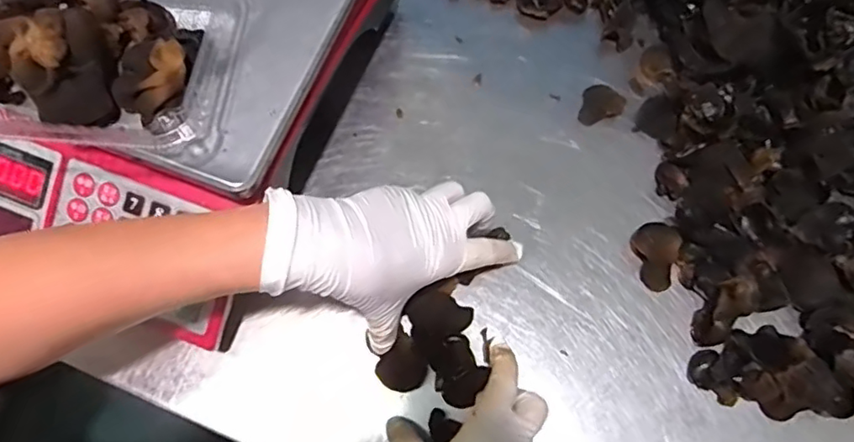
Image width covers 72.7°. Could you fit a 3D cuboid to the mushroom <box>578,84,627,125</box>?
[{"bbox_3d":[0.146,-0.096,0.486,0.033,0.015,0.033,0,71,-1],"label":"mushroom"}]

